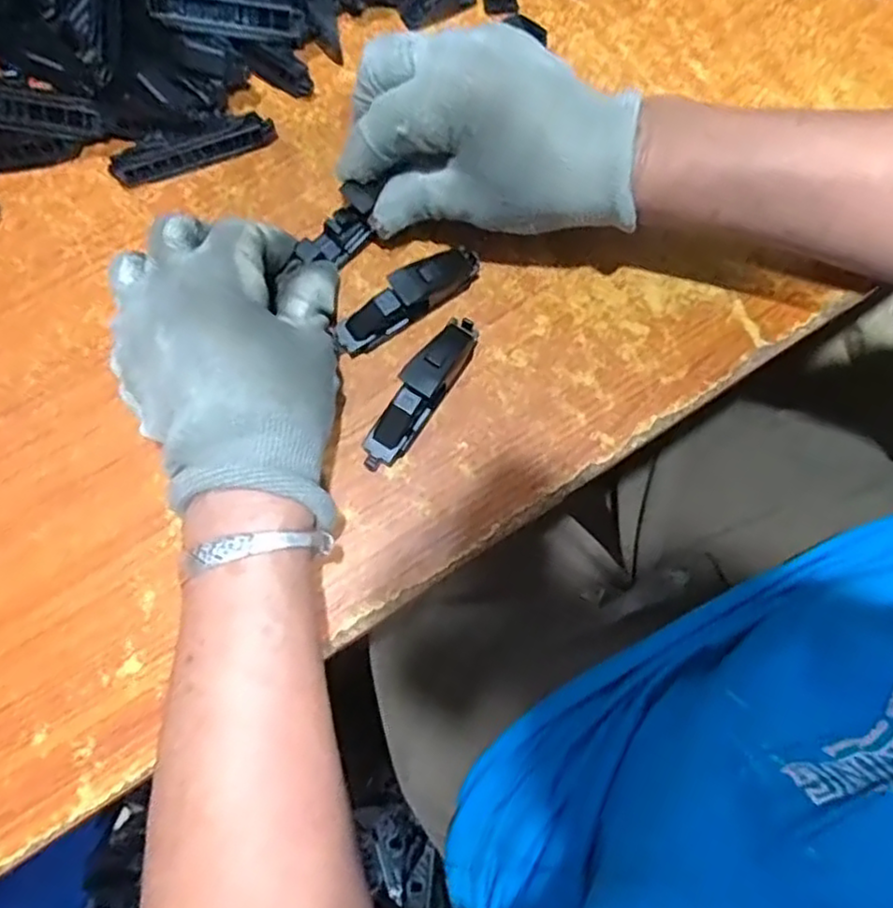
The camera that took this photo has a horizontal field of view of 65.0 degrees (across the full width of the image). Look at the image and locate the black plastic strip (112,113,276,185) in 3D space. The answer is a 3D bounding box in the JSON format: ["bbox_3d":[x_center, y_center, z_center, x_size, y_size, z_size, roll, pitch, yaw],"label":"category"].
[{"bbox_3d":[-0.127,-0.154,0.355,0.080,0.018,0.013,-23,78,-6],"label":"black plastic strip"}]

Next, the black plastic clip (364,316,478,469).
[{"bbox_3d":[-0.011,-0.029,0.325,0.019,0.022,0.082,33,78,7],"label":"black plastic clip"}]

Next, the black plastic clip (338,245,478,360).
[{"bbox_3d":[-0.017,-0.075,0.334,0.076,0.023,0.019,-31,79,-7],"label":"black plastic clip"}]

